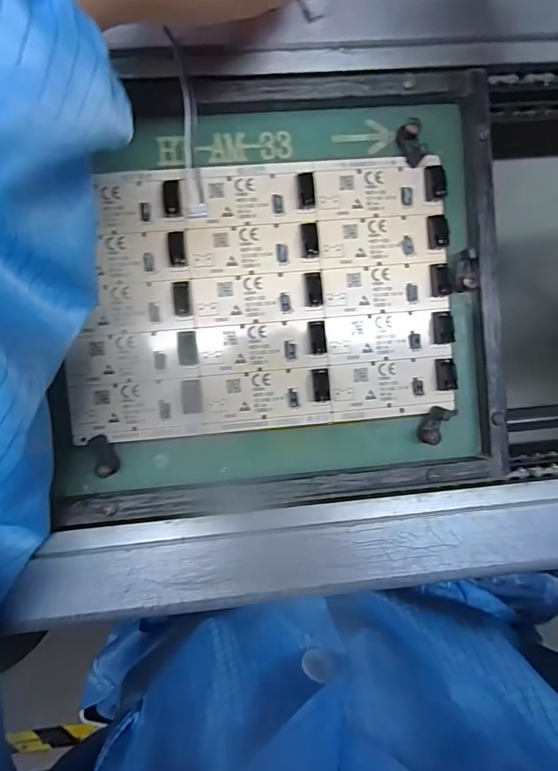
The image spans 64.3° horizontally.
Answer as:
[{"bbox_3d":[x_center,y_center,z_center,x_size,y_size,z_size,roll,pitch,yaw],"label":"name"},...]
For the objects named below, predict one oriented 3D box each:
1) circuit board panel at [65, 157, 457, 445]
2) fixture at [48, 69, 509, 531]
[{"bbox_3d":[-0.007,-0.043,0.224,0.189,0.010,0.129,-5,94,-3],"label":"circuit board panel"},{"bbox_3d":[0.001,-0.042,0.221,0.218,0.021,0.201,-3,94,-3],"label":"fixture"}]

